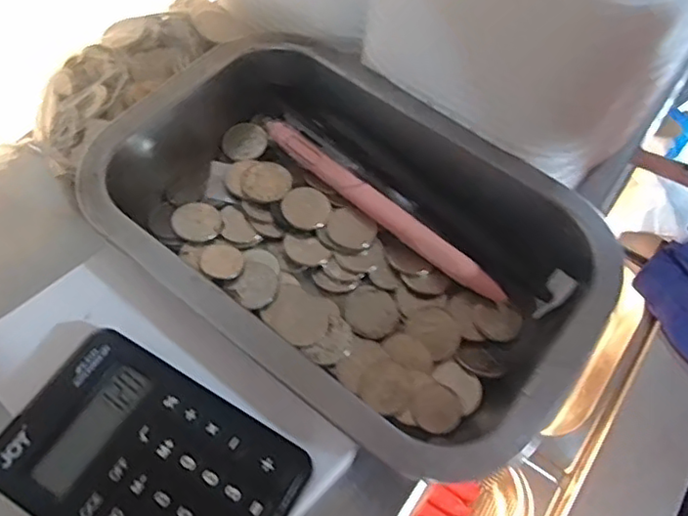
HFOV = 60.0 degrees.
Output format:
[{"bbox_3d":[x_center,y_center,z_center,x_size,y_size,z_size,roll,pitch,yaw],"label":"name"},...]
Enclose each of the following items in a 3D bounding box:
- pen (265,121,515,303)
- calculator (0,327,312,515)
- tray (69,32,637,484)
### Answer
[{"bbox_3d":[0.017,-0.023,0.272,0.131,0.015,0.011,37,64,17],"label":"pen"},{"bbox_3d":[-0.063,0.068,0.196,0.093,0.007,0.061,29,62,13],"label":"calculator"},{"bbox_3d":[0.002,-0.009,0.256,0.210,0.044,0.137,35,63,16],"label":"tray"}]

